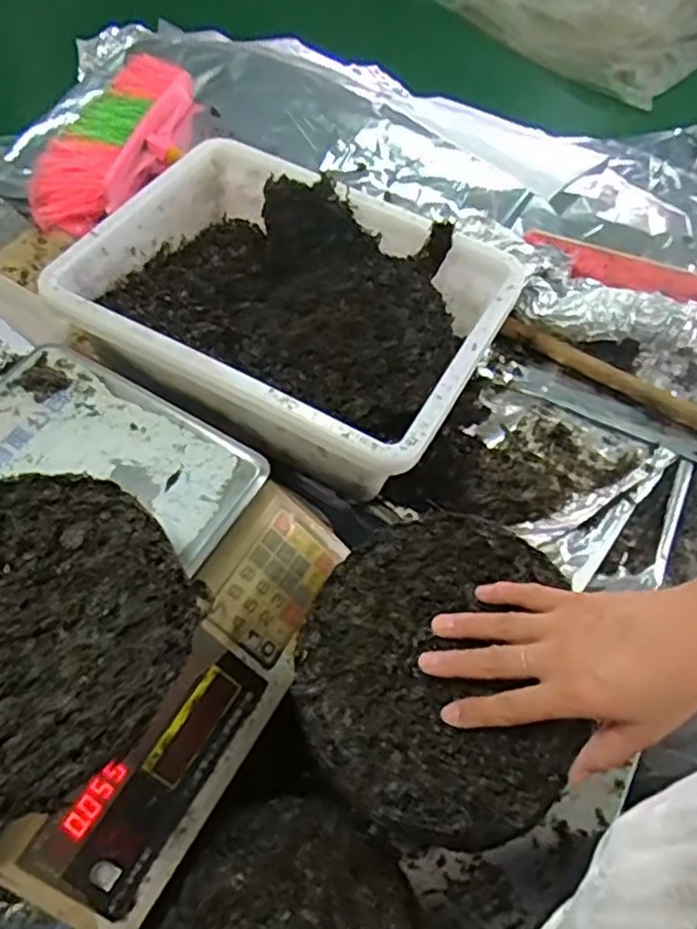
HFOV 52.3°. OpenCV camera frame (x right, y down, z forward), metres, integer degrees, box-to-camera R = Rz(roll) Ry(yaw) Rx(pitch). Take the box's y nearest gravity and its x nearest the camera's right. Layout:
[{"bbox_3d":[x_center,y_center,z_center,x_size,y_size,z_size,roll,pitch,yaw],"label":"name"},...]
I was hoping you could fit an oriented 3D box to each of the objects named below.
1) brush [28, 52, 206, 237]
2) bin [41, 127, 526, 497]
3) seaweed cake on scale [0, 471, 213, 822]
[{"bbox_3d":[-0.288,-0.405,0.890,0.124,0.056,0.322,20,61,8],"label":"brush"},{"bbox_3d":[-0.050,-0.151,0.668,0.360,0.106,0.278,27,62,11],"label":"bin"},{"bbox_3d":[-0.200,0.096,0.416,0.197,0.012,0.192,2,60,-3],"label":"seaweed cake on scale"}]

